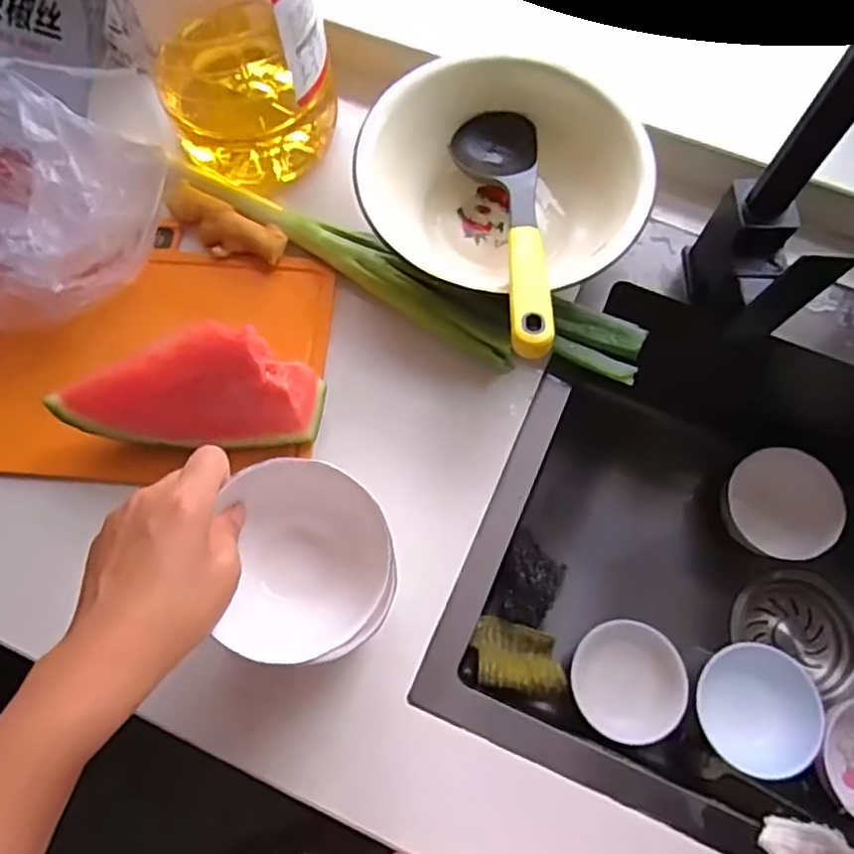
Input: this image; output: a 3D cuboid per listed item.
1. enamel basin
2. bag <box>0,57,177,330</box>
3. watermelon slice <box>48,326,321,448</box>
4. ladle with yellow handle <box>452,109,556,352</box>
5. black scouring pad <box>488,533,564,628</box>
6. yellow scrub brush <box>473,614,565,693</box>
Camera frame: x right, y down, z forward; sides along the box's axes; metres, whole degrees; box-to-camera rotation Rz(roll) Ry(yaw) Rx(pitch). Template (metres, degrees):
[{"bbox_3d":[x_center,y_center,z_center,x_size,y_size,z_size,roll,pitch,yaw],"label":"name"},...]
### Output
[{"bbox_3d":[0.062,-0.206,0.561,0.195,0.073,0.210,0,71,1],"label":"enamel basin"},{"bbox_3d":[-0.338,-0.200,0.506,0.237,0.156,0.200,6,71,3],"label":"bag"},{"bbox_3d":[-0.170,-0.016,0.474,0.178,0.127,0.048,-6,71,-1],"label":"watermelon slice"},{"bbox_3d":[0.064,-0.159,0.519,0.068,0.035,0.270,-3,52,0],"label":"ladle with yellow handle"},{"bbox_3d":[0.106,0.157,0.674,0.055,0.050,0.085,20,72,8],"label":"black scouring pad"},{"bbox_3d":[0.091,0.225,0.659,0.085,0.025,0.063,6,71,3],"label":"yellow scrub brush"}]

